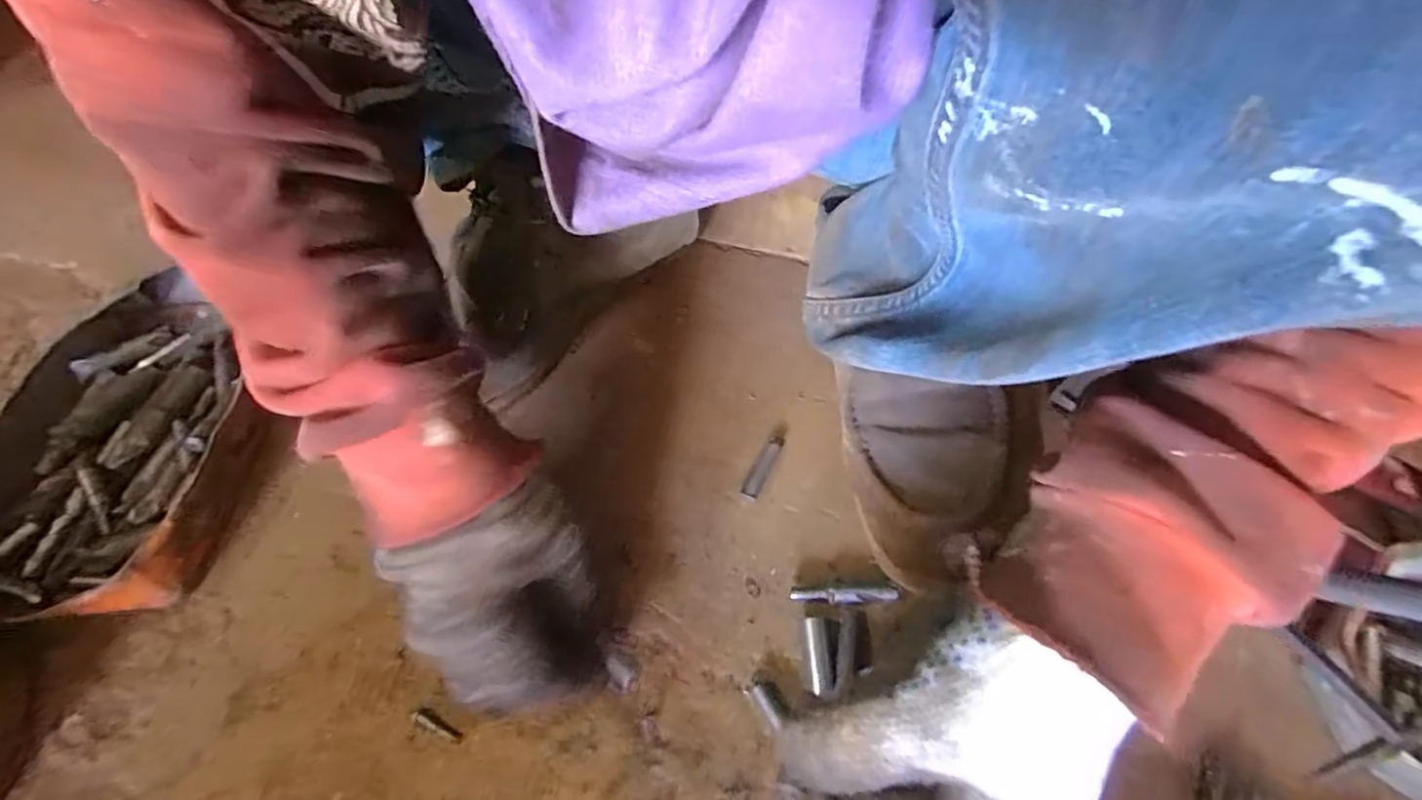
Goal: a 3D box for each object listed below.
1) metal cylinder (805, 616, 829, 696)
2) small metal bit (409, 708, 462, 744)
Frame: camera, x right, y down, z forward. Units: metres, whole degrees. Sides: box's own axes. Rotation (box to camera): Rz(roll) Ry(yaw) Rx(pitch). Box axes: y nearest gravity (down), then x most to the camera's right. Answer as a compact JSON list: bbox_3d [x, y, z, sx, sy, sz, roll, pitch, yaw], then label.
[{"bbox_3d":[0.058,0.141,0.344,0.012,0.010,0.040,-1,55,0],"label":"metal cylinder"},{"bbox_3d":[-0.149,0.176,0.338,0.032,0.008,0.008,21,60,14],"label":"small metal bit"}]

